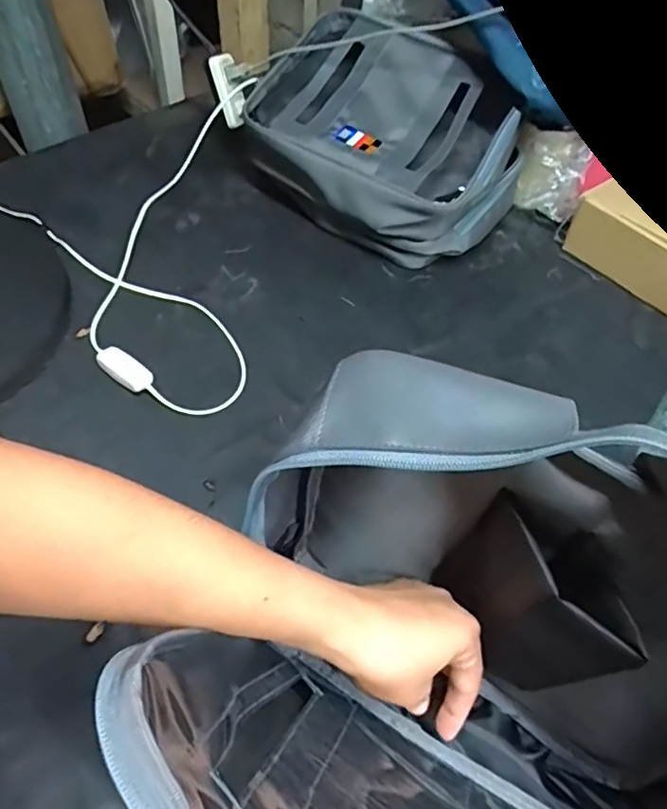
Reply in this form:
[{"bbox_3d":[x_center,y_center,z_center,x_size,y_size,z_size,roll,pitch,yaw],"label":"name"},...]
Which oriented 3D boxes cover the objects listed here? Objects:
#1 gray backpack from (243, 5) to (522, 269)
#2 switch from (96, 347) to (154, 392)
[{"bbox_3d":[0.052,-0.306,0.672,0.233,0.152,0.299,-33,62,-26],"label":"gray backpack"},{"bbox_3d":[-0.191,-0.031,0.524,0.058,0.016,0.026,35,57,19],"label":"switch"}]

